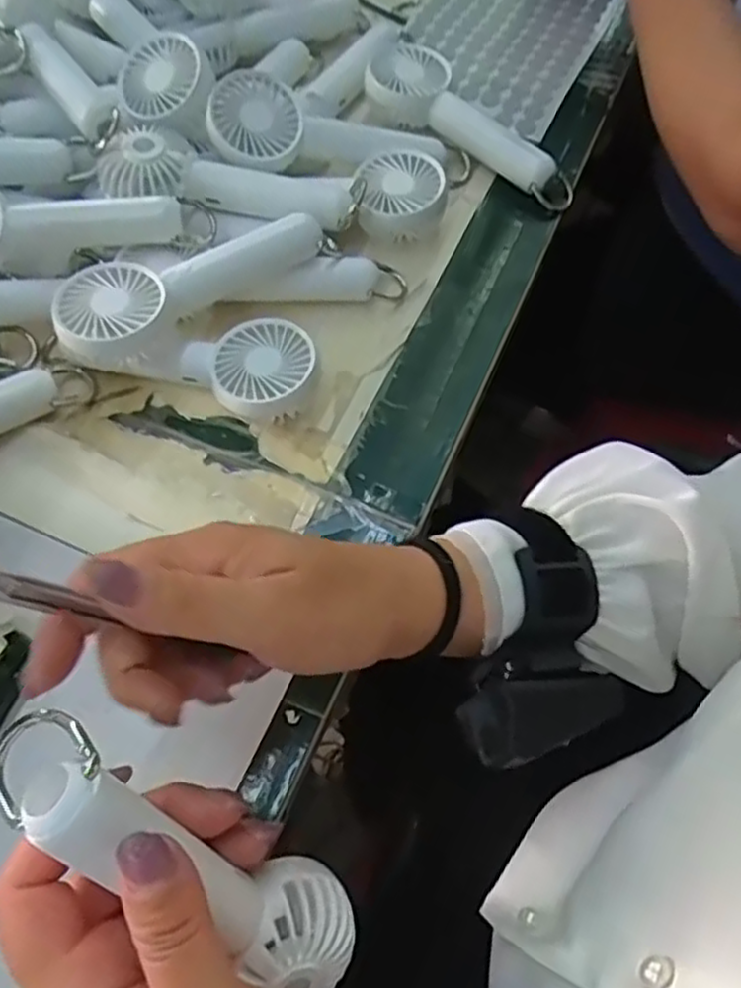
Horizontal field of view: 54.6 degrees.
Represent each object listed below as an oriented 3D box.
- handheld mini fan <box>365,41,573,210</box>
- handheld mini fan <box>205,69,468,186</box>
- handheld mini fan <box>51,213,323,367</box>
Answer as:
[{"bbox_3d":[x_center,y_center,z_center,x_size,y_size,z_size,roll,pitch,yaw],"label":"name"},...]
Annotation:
[{"bbox_3d":[0.071,-0.247,0.470,0.152,0.034,0.052,33,70,16],"label":"handheld mini fan"},{"bbox_3d":[-0.014,-0.217,0.440,0.164,0.026,0.051,5,64,-13],"label":"handheld mini fan"},{"bbox_3d":[-0.095,-0.116,0.379,0.147,0.028,0.051,-33,66,-13],"label":"handheld mini fan"}]

